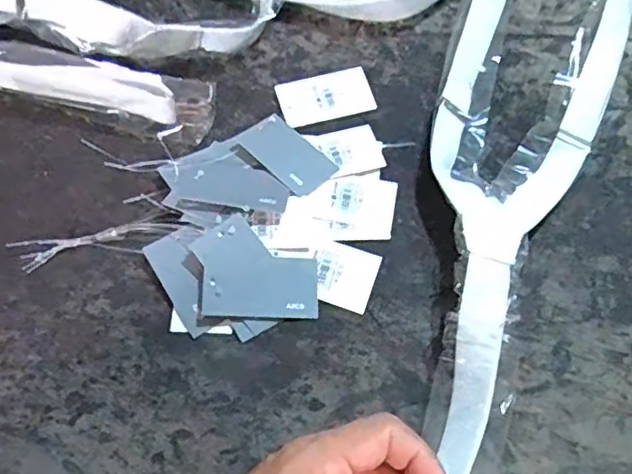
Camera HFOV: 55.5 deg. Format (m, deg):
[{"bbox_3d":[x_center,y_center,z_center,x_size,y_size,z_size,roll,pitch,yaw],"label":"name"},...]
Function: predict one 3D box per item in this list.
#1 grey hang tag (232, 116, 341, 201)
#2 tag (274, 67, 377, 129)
[{"bbox_3d":[-0.021,-0.060,0.434,0.039,0.004,0.071,-37,67,-23],"label":"grey hang tag"},{"bbox_3d":[0.008,-0.109,0.466,0.070,0.004,0.044,-15,67,-3],"label":"tag"}]

